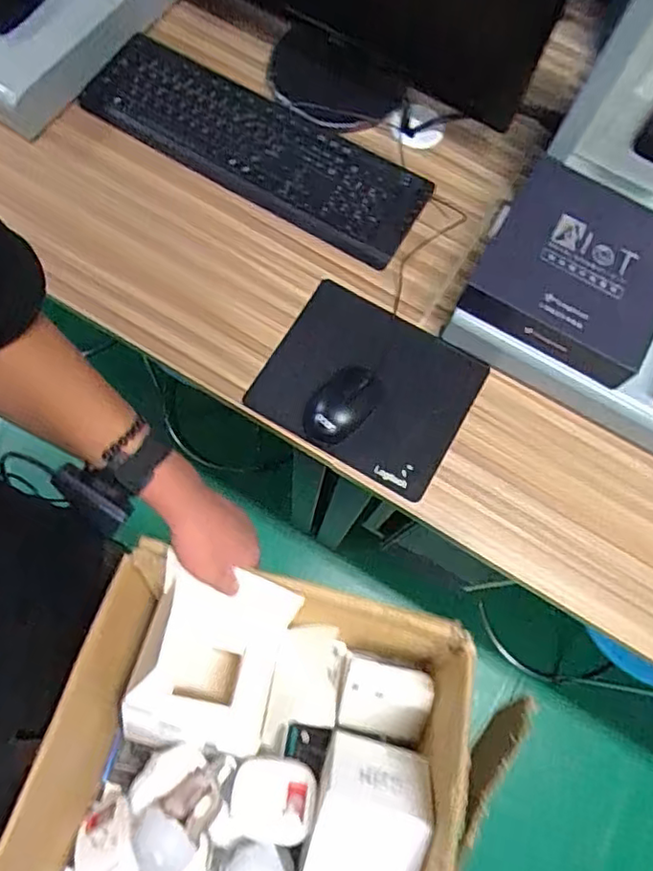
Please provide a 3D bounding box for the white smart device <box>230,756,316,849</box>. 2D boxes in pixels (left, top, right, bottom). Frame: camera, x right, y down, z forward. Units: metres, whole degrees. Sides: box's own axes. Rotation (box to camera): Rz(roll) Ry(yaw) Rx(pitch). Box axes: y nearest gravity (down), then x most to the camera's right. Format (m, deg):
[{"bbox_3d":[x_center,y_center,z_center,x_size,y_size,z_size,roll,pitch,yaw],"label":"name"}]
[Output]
[{"bbox_3d":[-0.049,0.344,0.579,0.080,0.032,0.066,0,59,12],"label":"white smart device"}]

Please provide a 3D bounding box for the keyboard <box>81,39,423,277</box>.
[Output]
[{"bbox_3d":[-0.090,-0.381,0.802,0.458,0.028,0.136,29,75,7],"label":"keyboard"}]

